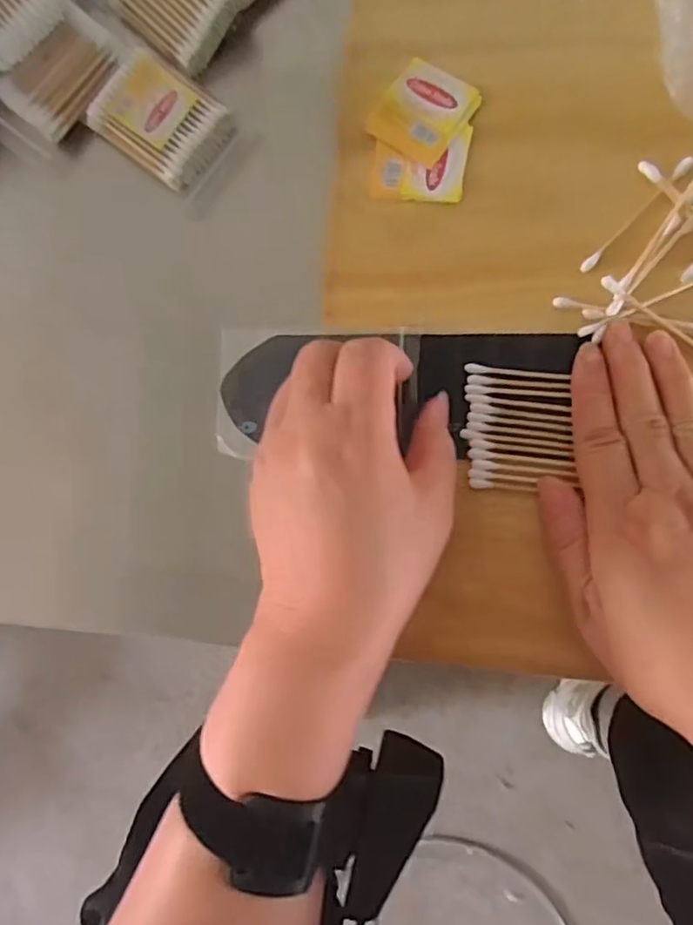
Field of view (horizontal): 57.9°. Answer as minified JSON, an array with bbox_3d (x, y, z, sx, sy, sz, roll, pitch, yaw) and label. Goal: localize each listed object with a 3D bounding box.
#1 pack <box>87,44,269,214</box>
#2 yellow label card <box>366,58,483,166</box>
[{"bbox_3d":[-0.107,-0.203,0.381,0.084,0.025,0.058,40,90,7],"label":"pack"},{"bbox_3d":[0.038,-0.175,0.312,0.042,0.004,0.046,36,90,7],"label":"yellow label card"}]

